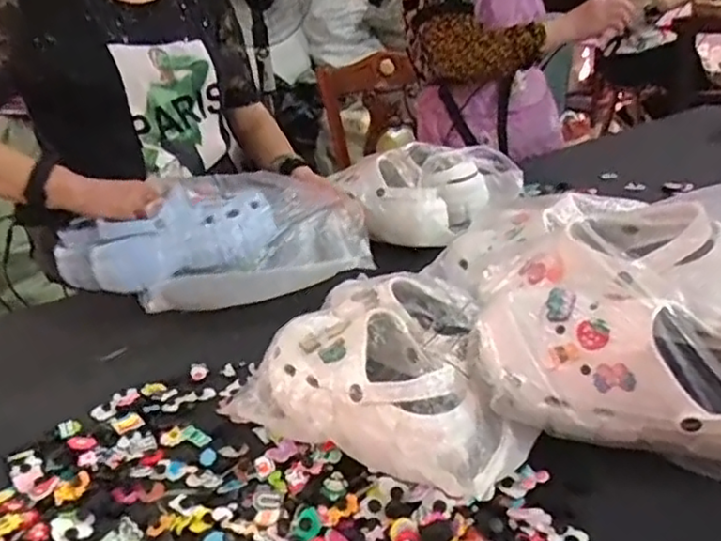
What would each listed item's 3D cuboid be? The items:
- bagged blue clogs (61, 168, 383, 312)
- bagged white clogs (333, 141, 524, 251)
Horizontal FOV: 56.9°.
[{"bbox_3d":[-0.197,-0.046,0.927,0.420,0.150,0.124,-13,26,-14],"label":"bagged blue clogs"},{"bbox_3d":[0.108,-0.141,1.122,0.220,0.109,0.269,17,34,41],"label":"bagged white clogs"}]

